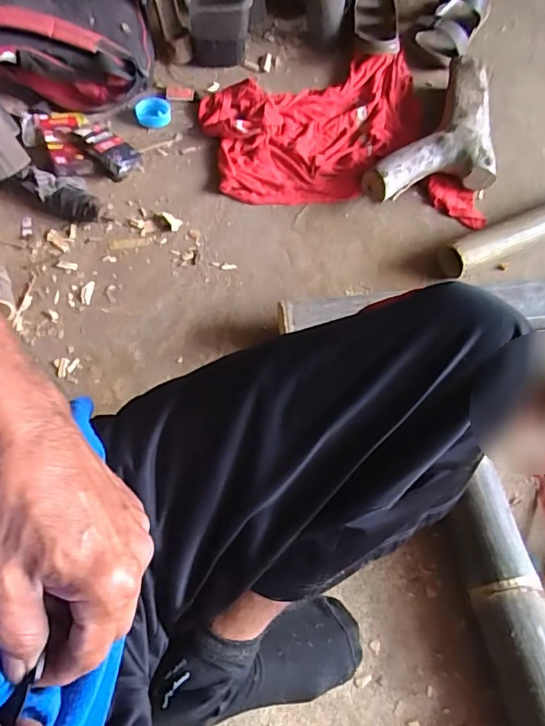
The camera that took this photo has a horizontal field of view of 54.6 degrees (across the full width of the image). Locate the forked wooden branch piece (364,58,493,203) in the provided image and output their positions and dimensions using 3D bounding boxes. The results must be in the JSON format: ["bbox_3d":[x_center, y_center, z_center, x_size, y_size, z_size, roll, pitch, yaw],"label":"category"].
[{"bbox_3d":[0.286,-0.348,0.830,0.163,0.080,0.302,36,65,14],"label":"forked wooden branch piece"}]

